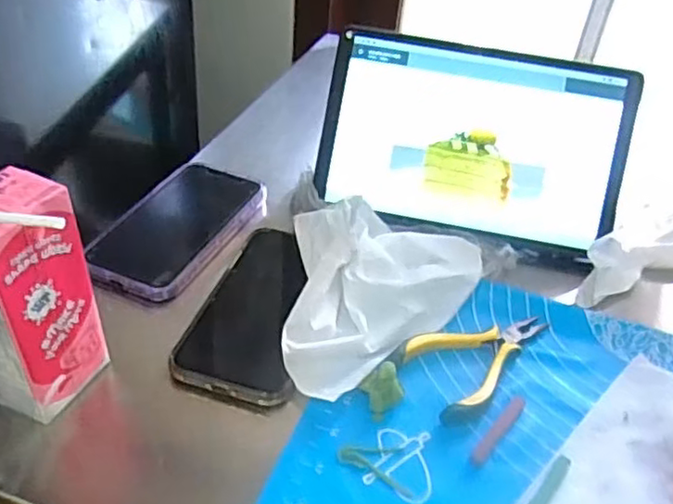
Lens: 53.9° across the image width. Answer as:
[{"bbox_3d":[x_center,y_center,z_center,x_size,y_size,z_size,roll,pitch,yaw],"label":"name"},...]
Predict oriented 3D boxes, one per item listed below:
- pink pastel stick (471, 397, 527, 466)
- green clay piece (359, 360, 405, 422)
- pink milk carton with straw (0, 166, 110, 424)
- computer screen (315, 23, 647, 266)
[{"bbox_3d":[0.097,0.105,0.393,0.008,0.004,0.062,30,45,26],"label":"pink pastel stick"},{"bbox_3d":[0.027,0.081,0.397,0.021,0.026,0.022,-23,48,-31],"label":"green clay piece"},{"bbox_3d":[-0.164,0.026,0.351,0.042,0.129,0.060,22,42,17],"label":"pink milk carton with straw"},{"bbox_3d":[0.109,-0.086,0.527,0.234,0.156,0.015,10,4,8],"label":"computer screen"}]

